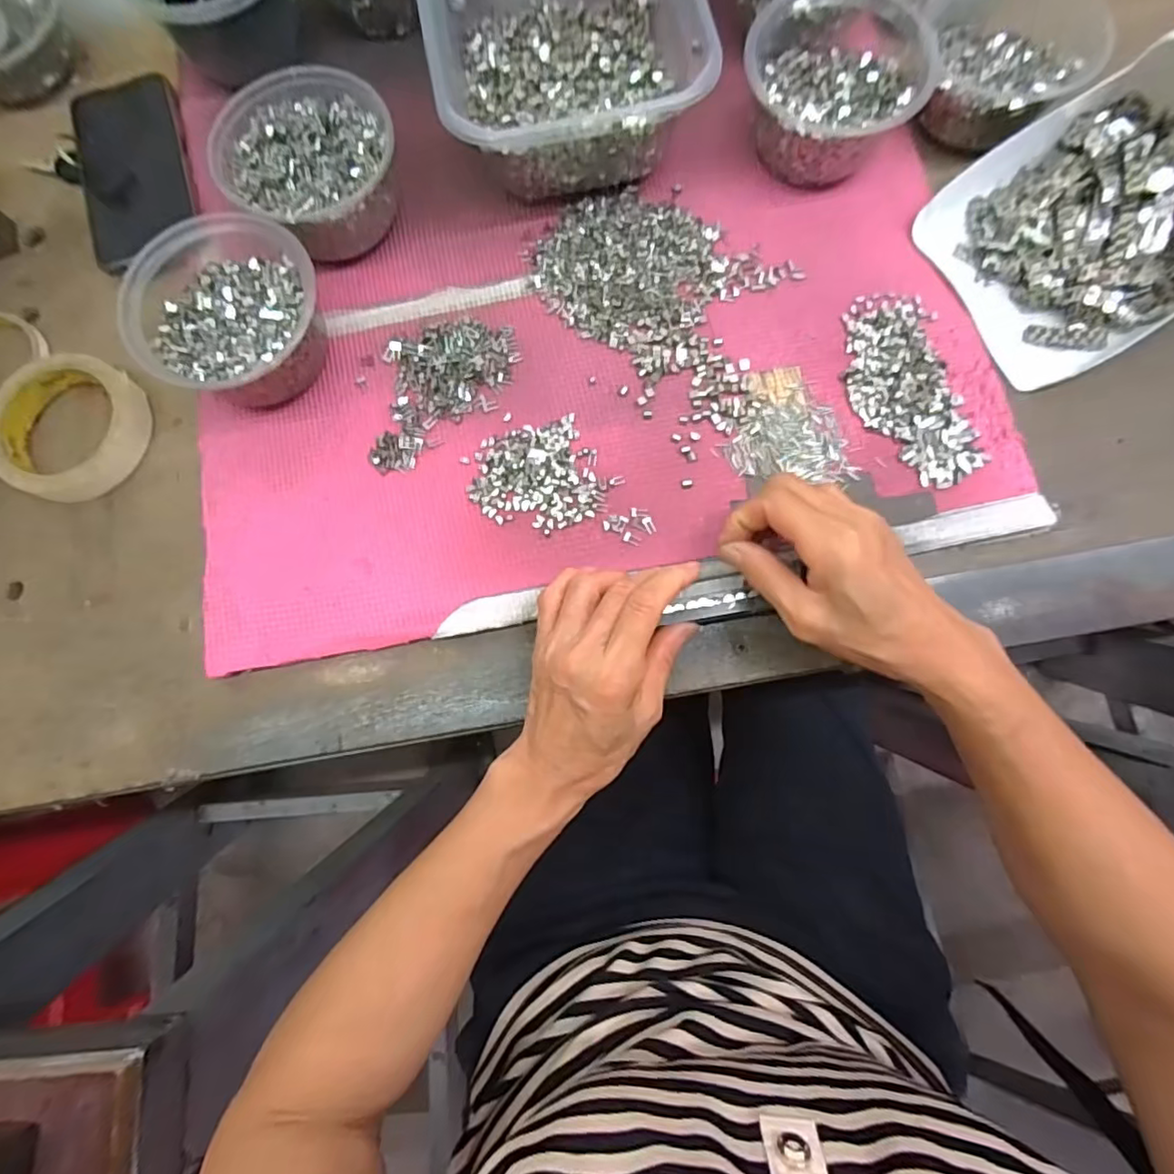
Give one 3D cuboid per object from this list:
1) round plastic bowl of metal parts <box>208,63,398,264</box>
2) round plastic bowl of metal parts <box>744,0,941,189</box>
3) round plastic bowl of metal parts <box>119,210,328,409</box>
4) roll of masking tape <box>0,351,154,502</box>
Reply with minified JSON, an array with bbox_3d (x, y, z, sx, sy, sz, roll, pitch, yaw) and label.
[{"bbox_3d":[-0.184,-0.284,0.403,0.109,0.056,0.118,0,78,2],"label":"round plastic bowl of metal parts"},{"bbox_3d":[0.166,-0.341,0.400,0.115,0.060,0.130,21,80,6],"label":"round plastic bowl of metal parts"},{"bbox_3d":[-0.220,-0.169,0.380,0.104,0.060,0.109,0,78,2],"label":"round plastic bowl of metal parts"},{"bbox_3d":[-0.353,-0.109,0.402,0.095,0.020,0.096,0,78,2],"label":"roll of masking tape"}]

